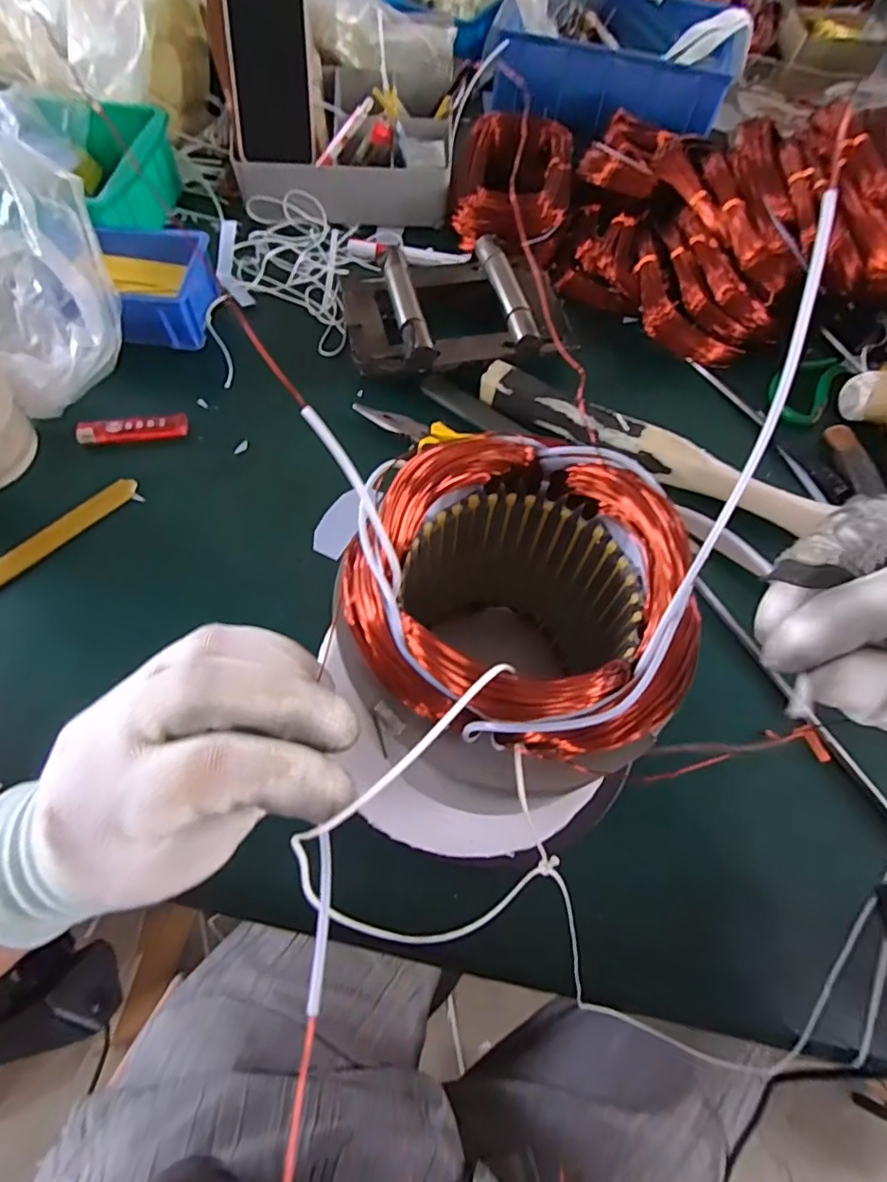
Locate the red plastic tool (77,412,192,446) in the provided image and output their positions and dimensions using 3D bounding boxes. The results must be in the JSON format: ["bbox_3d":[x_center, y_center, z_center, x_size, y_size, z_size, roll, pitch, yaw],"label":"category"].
[{"bbox_3d":[-0.258,-0.134,0.456,0.083,0.016,0.018,-9,65,-7],"label":"red plastic tool"}]

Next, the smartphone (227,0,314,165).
[{"bbox_3d":[-0.167,-0.499,0.523,0.072,0.140,0.009,0,30,-5],"label":"smartphone"}]

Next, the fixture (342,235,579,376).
[{"bbox_3d":[0.007,-0.259,0.506,0.198,0.050,0.151,-10,65,-7],"label":"fixture"}]

